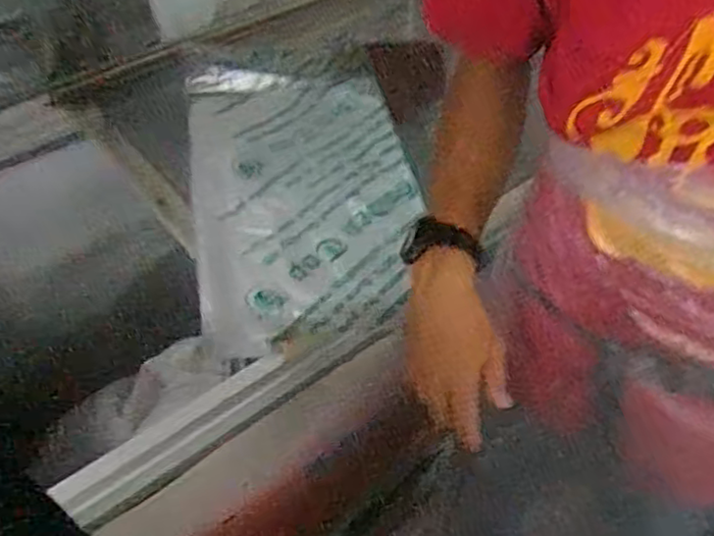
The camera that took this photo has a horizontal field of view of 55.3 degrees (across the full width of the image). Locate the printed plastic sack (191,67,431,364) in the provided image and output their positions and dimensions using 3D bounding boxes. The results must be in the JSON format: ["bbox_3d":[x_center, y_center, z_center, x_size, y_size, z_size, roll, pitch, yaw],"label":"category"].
[{"bbox_3d":[-0.070,-0.117,0.893,0.268,0.078,0.516,-6,48,-10],"label":"printed plastic sack"}]

